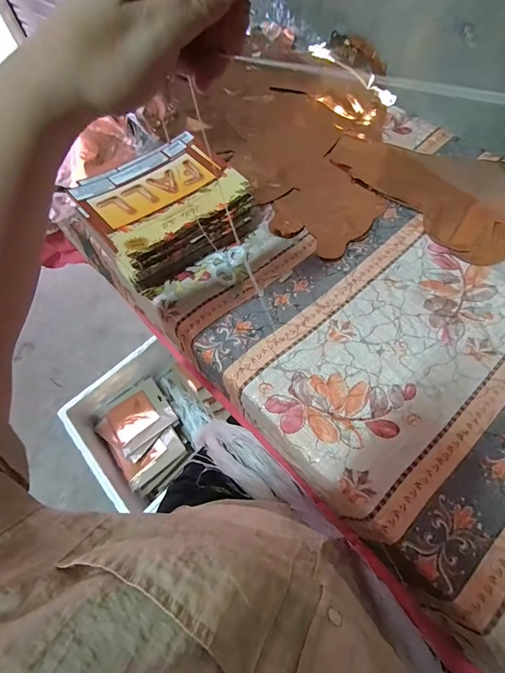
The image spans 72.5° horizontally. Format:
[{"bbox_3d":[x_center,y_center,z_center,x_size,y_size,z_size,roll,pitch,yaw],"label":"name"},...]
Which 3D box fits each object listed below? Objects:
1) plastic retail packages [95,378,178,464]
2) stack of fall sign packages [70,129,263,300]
[{"bbox_3d":[-0.326,0.234,0.980,0.195,0.022,0.189,33,62,31],"label":"plastic retail packages"},{"bbox_3d":[-0.127,-0.192,0.522,0.226,0.078,0.187,-37,67,-14],"label":"stack of fall sign packages"}]

